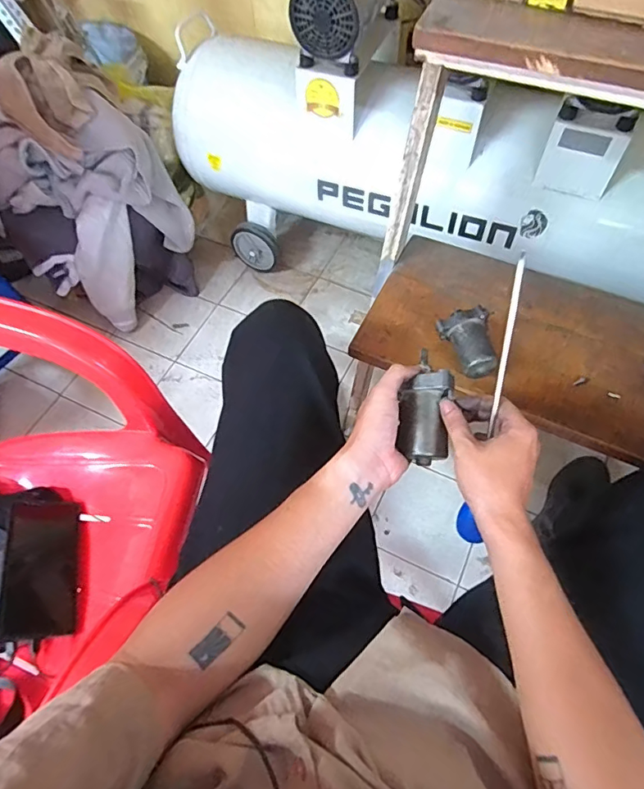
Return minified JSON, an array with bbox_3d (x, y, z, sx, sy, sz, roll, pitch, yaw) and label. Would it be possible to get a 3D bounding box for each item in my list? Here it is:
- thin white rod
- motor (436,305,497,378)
[{"bbox_3d":[0.168,-0.044,0.453,0.006,0.164,0.007,6,20,5],"label":"thin white rod"},{"bbox_3d":[0.206,-0.073,0.701,0.076,0.055,0.100,-5,59,-1],"label":"motor"}]

